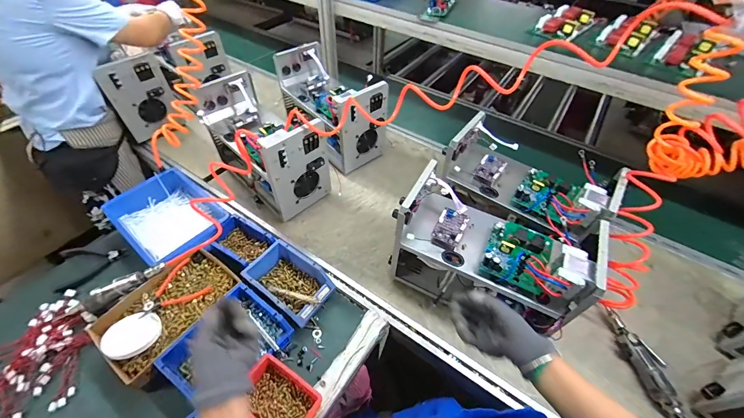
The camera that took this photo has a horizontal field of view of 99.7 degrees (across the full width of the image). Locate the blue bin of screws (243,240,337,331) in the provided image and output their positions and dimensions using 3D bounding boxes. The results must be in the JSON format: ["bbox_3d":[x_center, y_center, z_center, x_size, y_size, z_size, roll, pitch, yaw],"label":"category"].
[{"bbox_3d":[-0.191,0.166,0.731,0.184,0.074,0.121,30,55,22],"label":"blue bin of screws"}]

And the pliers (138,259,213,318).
[{"bbox_3d":[-0.453,0.189,0.708,0.118,0.010,0.136,35,57,25],"label":"pliers"}]

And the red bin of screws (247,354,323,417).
[{"bbox_3d":[-0.179,0.353,0.588,0.150,0.047,0.096,28,54,21],"label":"red bin of screws"}]

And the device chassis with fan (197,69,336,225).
[{"bbox_3d":[-0.322,-0.185,0.929,0.390,0.256,0.197,36,57,26],"label":"device chassis with fan"}]

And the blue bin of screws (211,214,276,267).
[{"bbox_3d":[-0.335,0.091,0.804,0.158,0.061,0.097,25,53,19],"label":"blue bin of screws"}]

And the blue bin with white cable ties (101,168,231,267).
[{"bbox_3d":[-0.547,0.024,0.857,0.324,0.084,0.224,35,57,26],"label":"blue bin with white cable ties"}]

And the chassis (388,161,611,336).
[{"bbox_3d":[0.246,0.098,0.702,0.376,0.262,0.187,26,53,19],"label":"chassis"}]

